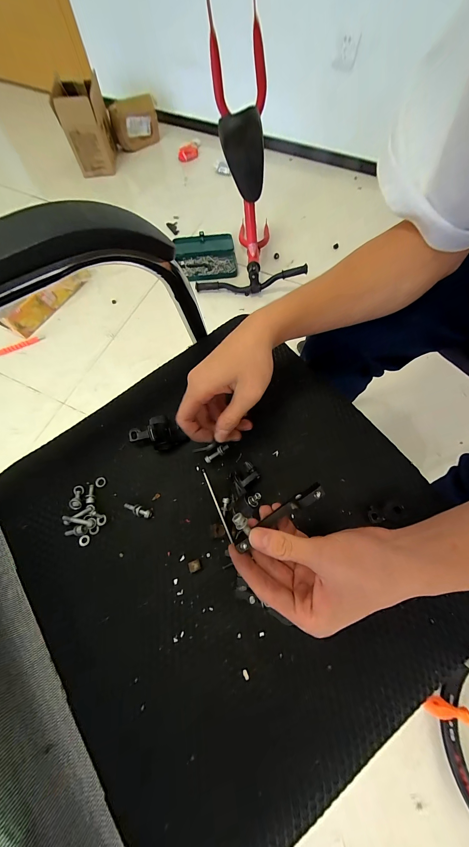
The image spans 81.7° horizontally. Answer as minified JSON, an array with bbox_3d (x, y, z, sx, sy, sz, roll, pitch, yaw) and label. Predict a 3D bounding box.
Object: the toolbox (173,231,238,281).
[{"bbox_3d":[-0.119,-0.677,1.089,0.244,0.053,0.254,-8,68,-3],"label":"toolbox"}]

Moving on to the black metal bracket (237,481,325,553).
[{"bbox_3d":[0.038,0.078,0.227,0.084,0.009,0.012,-36,72,2],"label":"black metal bracket"}]

